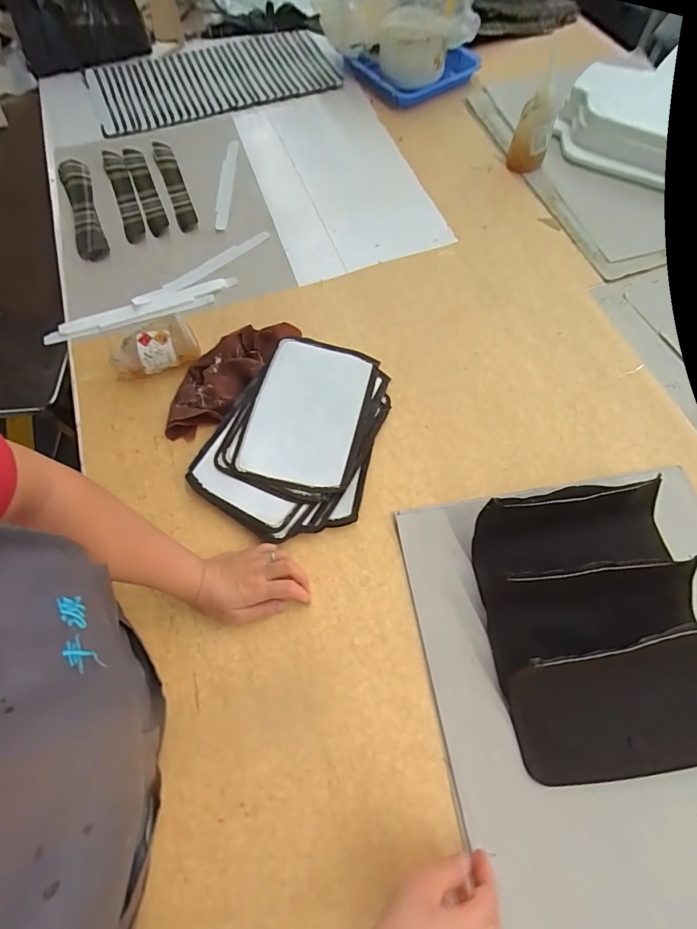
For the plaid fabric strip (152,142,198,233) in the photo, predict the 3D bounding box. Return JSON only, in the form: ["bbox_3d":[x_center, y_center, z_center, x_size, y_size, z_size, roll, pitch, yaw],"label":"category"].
[{"bbox_3d":[-0.334,-0.537,0.802,0.039,0.034,0.251,-21,67,-7],"label":"plaid fabric strip"}]

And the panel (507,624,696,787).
[{"bbox_3d":[0.278,0.237,0.403,0.218,0.062,0.122,-10,67,-2],"label":"panel"}]

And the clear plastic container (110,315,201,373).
[{"bbox_3d":[-0.278,-0.166,0.596,0.118,0.054,0.050,-17,67,-5],"label":"clear plastic container"}]

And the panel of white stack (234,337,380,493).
[{"bbox_3d":[-0.053,-0.075,0.566,0.150,0.012,0.217,11,68,7],"label":"panel of white stack"}]

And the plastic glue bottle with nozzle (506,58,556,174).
[{"bbox_3d":[0.317,-0.575,0.701,0.061,0.118,0.066,20,69,11],"label":"plastic glue bottle with nozzle"}]

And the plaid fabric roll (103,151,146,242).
[{"bbox_3d":[-0.419,-0.505,0.772,0.040,0.021,0.243,-22,68,-7],"label":"plaid fabric roll"}]

